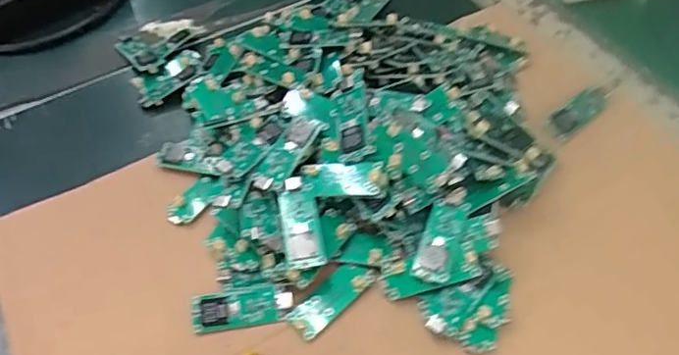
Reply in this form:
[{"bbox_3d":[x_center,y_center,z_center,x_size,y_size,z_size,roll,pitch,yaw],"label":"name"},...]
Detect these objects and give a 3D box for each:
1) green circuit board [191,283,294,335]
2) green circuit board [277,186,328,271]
[{"bbox_3d":[-0.051,0.069,0.306,0.052,0.004,0.020,-7,73,-5],"label":"green circuit board"},{"bbox_3d":[-0.020,0.026,0.310,0.020,0.007,0.044,-10,53,-3],"label":"green circuit board"}]

